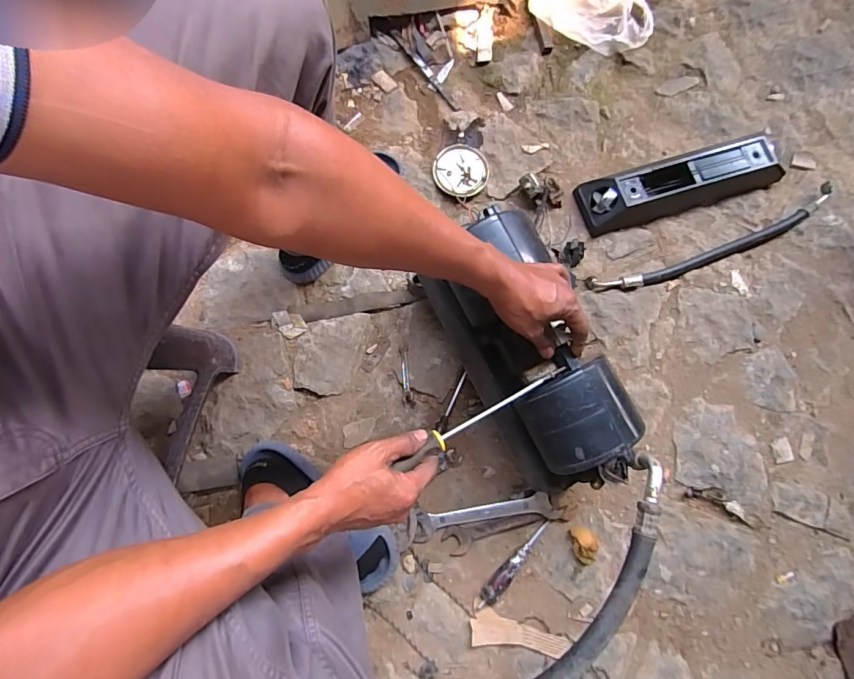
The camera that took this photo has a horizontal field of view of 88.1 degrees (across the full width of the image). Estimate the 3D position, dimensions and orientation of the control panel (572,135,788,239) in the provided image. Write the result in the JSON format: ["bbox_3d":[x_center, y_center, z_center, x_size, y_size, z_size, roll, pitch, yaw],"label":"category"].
[{"bbox_3d":[0.479,-0.303,0.834,0.379,0.065,0.104,-16,79,-3],"label":"control panel"}]

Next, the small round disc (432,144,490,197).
[{"bbox_3d":[0.065,-0.330,0.855,0.104,0.022,0.094,6,79,1],"label":"small round disc"}]

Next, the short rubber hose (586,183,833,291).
[{"bbox_3d":[0.537,-0.176,0.829,0.496,0.029,0.055,-20,80,-4],"label":"short rubber hose"}]

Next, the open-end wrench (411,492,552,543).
[{"bbox_3d":[0.093,0.296,0.745,0.231,0.013,0.048,-11,79,-2],"label":"open-end wrench"}]

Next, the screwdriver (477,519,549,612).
[{"bbox_3d":[0.140,0.373,0.731,0.025,0.018,0.174,39,81,7],"label":"screwdriver"}]

